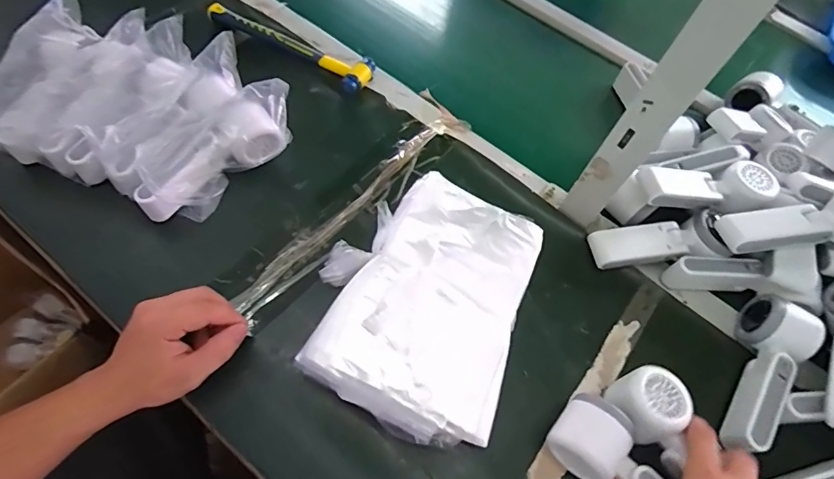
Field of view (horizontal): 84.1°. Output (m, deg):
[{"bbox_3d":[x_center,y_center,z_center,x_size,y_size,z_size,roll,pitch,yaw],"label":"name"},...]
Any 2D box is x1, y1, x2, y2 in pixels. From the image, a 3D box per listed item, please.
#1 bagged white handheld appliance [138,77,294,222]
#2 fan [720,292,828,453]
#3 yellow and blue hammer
[{"bbox_3d":[-0.214,-0.094,0.504,0.068,0.077,0.190,35,61,12],"label":"bagged white handheld appliance"},{"bbox_3d":[0.339,0.128,0.456,0.062,0.043,0.164,43,63,16],"label":"fan"},{"bbox_3d":[-0.169,-0.271,0.626,0.235,0.024,0.060,28,60,9],"label":"yellow and blue hammer"}]

